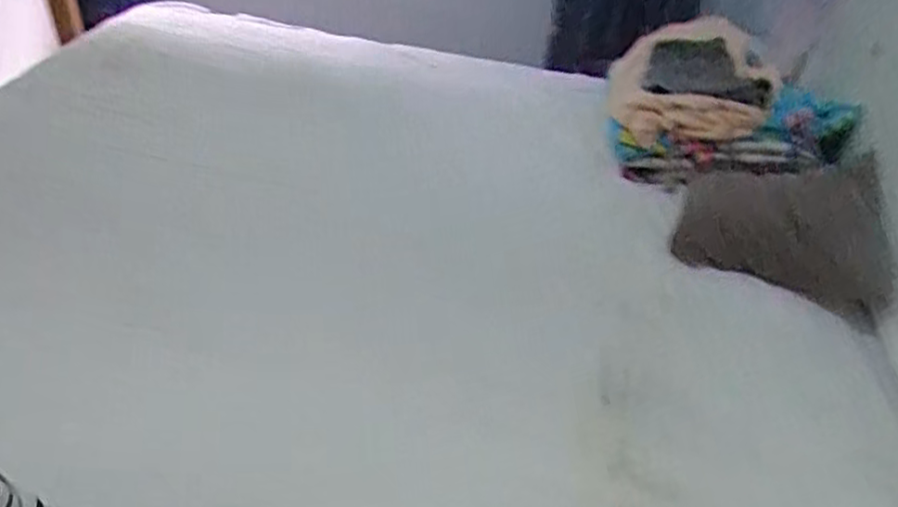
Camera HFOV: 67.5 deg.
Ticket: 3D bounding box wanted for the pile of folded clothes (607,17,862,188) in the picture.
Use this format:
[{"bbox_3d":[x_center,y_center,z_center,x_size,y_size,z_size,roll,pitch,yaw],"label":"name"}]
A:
[{"bbox_3d":[0.546,-0.304,1.342,0.414,0.213,0.310,7,41,3],"label":"pile of folded clothes"}]

